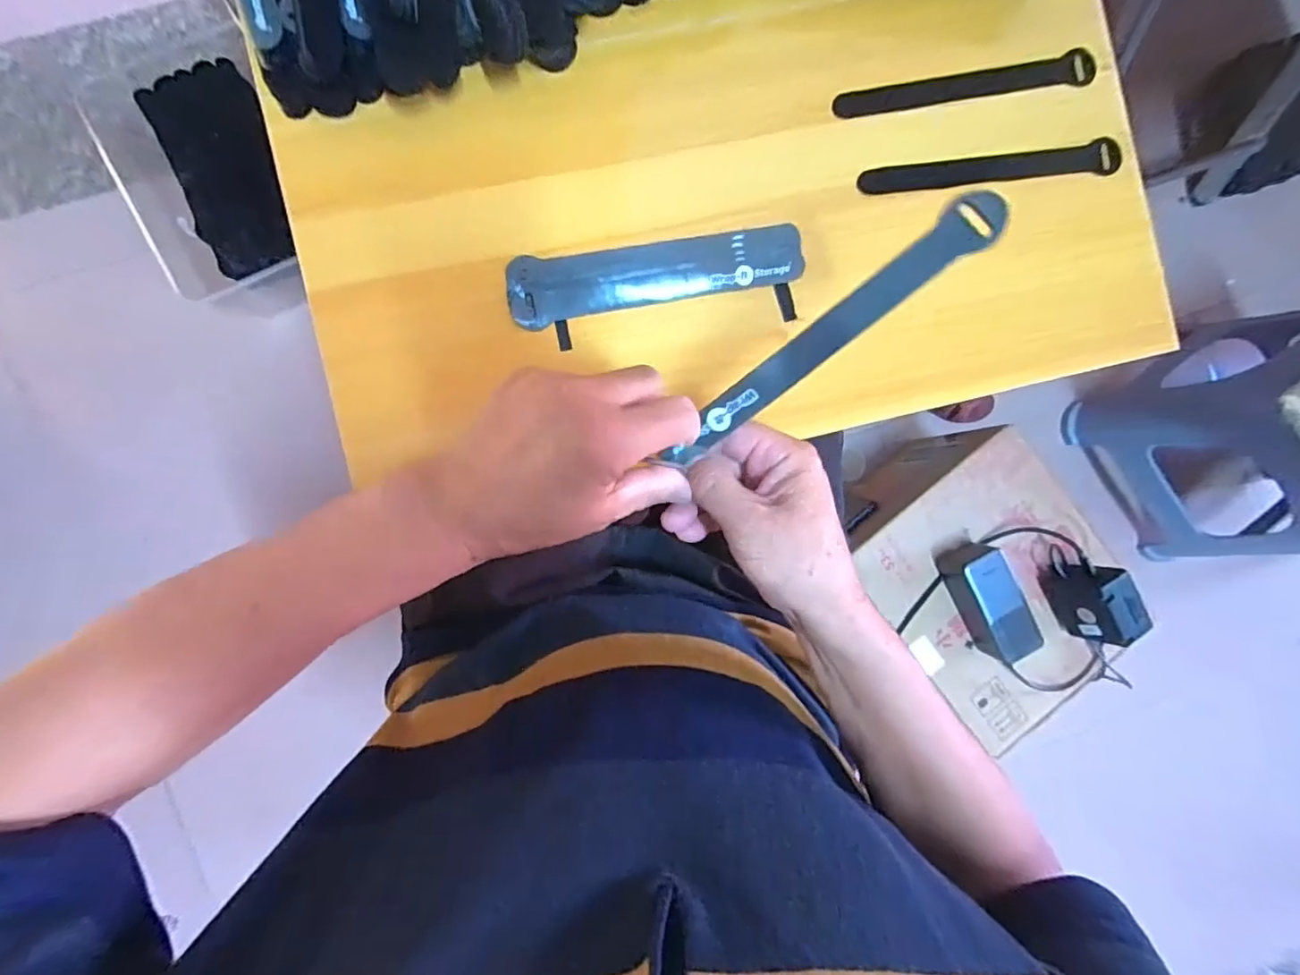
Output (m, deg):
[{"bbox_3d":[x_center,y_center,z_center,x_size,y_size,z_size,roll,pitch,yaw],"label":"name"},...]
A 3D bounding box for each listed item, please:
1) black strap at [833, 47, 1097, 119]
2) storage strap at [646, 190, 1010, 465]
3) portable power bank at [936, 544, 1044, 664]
[{"bbox_3d":[0.229,-0.291,0.409,0.197,0.006,0.022,-13,91,-4],"label":"black strap"},{"bbox_3d":[0.085,-0.073,0.291,0.197,0.010,0.023,-38,93,18],"label":"storage strap"},{"bbox_3d":[0.400,0.133,0.657,0.056,0.051,0.136,-27,92,-4],"label":"portable power bank"}]

